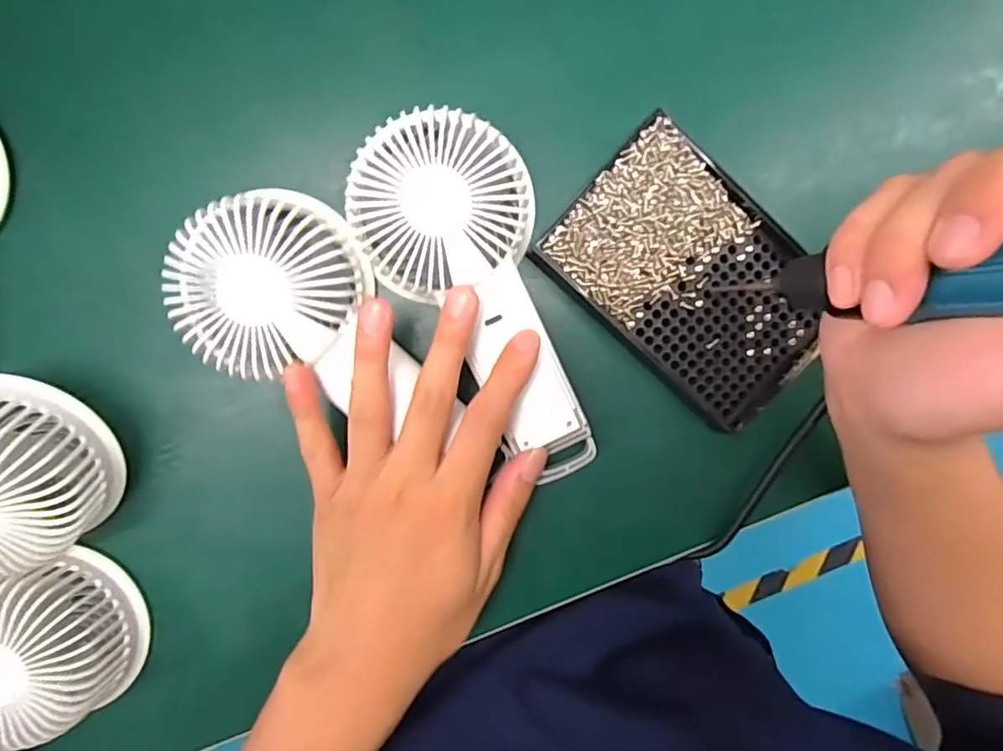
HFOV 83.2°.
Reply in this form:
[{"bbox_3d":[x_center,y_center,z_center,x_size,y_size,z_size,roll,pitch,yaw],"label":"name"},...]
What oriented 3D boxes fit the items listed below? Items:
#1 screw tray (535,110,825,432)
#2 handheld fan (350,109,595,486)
[{"bbox_3d":[0.095,-0.046,0.275,0.137,0.019,0.087,42,92,-5],"label":"screw tray"},{"bbox_3d":[-0.004,-0.032,0.268,0.078,0.029,0.176,-27,105,0],"label":"handheld fan"}]

